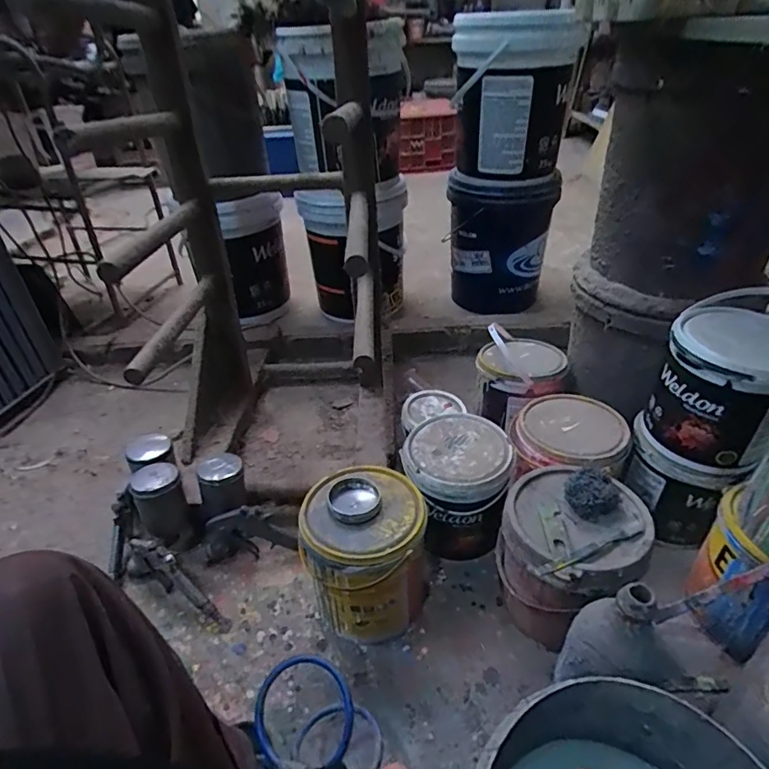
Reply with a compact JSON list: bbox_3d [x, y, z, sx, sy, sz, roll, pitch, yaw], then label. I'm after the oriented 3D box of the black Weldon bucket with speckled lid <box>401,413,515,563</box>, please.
[{"bbox_3d":[0.125,0.169,0.878,0.168,0.164,0.182,-4,35,3],"label":"black Weldon bucket with speckled lid"}]

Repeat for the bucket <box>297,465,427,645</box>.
[{"bbox_3d":[-0.025,0.255,0.778,0.174,0.209,0.178,-4,36,2],"label":"bucket"}]

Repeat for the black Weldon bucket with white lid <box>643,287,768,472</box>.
[{"bbox_3d":[0.511,-0.001,0.763,0.175,0.176,0.169,-4,35,3],"label":"black Weldon bucket with white lid"}]

